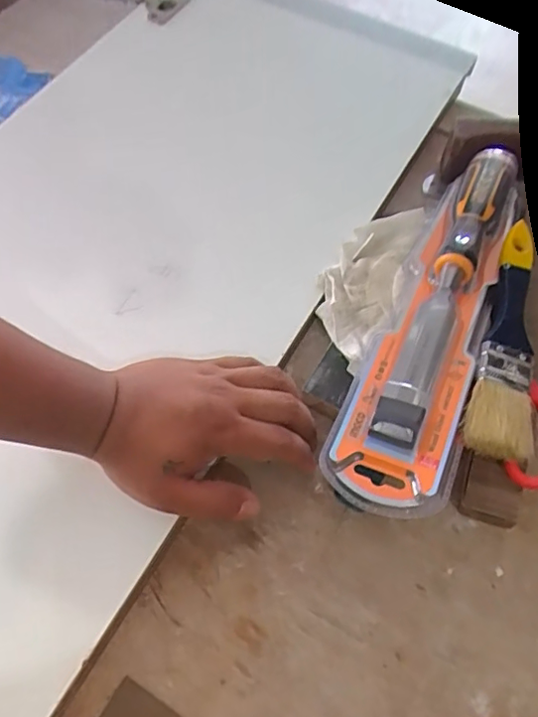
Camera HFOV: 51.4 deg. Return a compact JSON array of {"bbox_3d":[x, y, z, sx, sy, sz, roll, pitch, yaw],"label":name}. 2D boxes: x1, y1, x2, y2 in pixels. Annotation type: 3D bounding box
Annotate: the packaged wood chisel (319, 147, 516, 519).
[{"bbox_3d":[0.121,-0.042,0.407,0.077,0.042,0.324,20,64,9],"label":"packaged wood chisel"}]

